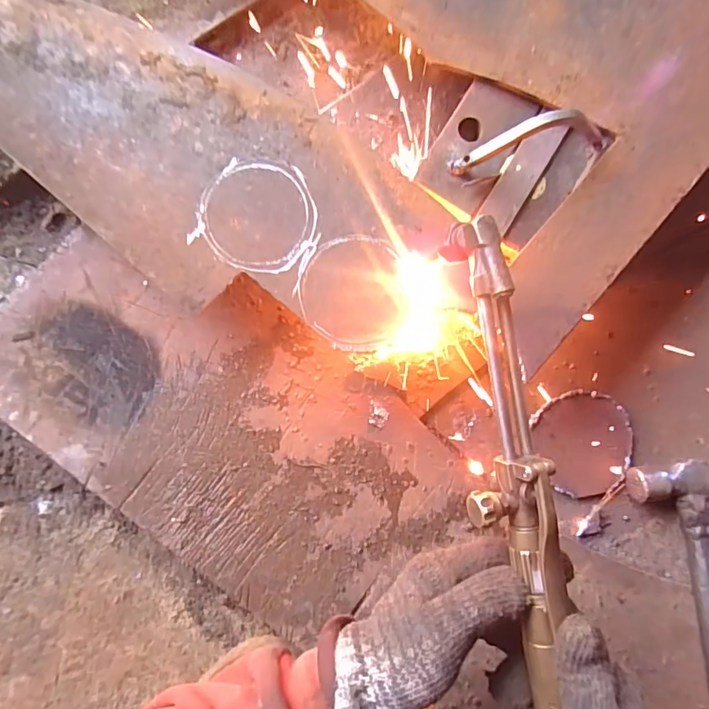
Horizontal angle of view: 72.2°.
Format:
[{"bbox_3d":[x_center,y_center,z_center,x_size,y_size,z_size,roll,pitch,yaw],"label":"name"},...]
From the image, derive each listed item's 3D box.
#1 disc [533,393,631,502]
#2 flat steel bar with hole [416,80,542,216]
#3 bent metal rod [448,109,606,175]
[{"bbox_3d":[0.221,0.083,0.467,0.092,0.008,0.095,0,86,-2],"label":"disc"},{"bbox_3d":[0.103,-0.177,0.414,0.061,0.011,0.107,31,85,0],"label":"flat steel bar with hole"},{"bbox_3d":[0.148,-0.173,0.387,0.130,0.039,0.029,-20,87,-3],"label":"bent metal rod"}]

